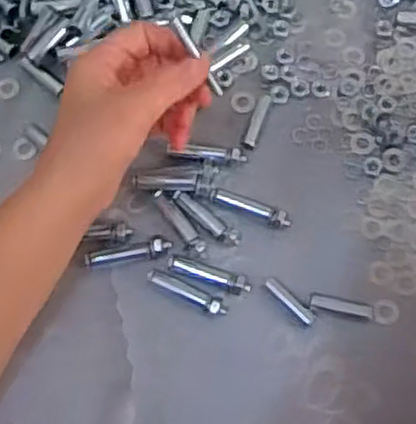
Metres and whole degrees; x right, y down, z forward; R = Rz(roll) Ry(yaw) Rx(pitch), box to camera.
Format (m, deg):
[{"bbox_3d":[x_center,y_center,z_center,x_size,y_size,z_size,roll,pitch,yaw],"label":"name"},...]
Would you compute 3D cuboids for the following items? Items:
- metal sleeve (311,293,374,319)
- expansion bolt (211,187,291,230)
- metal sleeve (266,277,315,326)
[{"bbox_3d":[0.085,0.059,0.450,0.040,0.004,0.010,11,73,4],"label":"metal sleeve"},{"bbox_3d":[0.028,-0.004,0.468,0.054,0.008,0.012,23,74,8],"label":"expansion bolt"},{"bbox_3d":[0.052,0.056,0.449,0.039,0.004,0.008,43,78,13],"label":"metal sleeve"}]

